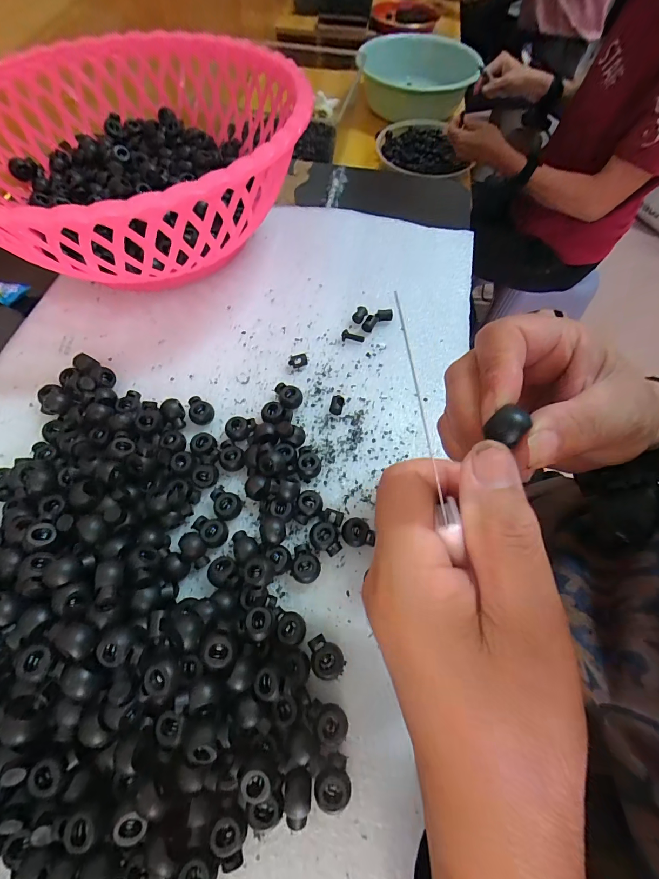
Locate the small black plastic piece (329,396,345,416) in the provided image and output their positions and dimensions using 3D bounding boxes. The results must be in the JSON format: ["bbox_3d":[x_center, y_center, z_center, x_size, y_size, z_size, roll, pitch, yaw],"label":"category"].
[{"bbox_3d":[0.006,-0.026,0.285,0.009,0.009,0.013,16,64,6],"label":"small black plastic piece"}]

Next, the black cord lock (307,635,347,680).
[{"bbox_3d":[-0.002,0.122,0.211,0.018,0.011,0.022,-26,68,-14],"label":"black cord lock"}]

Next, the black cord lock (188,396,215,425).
[{"bbox_3d":[-0.096,-0.022,0.279,0.017,0.011,0.022,-31,69,-16],"label":"black cord lock"}]

